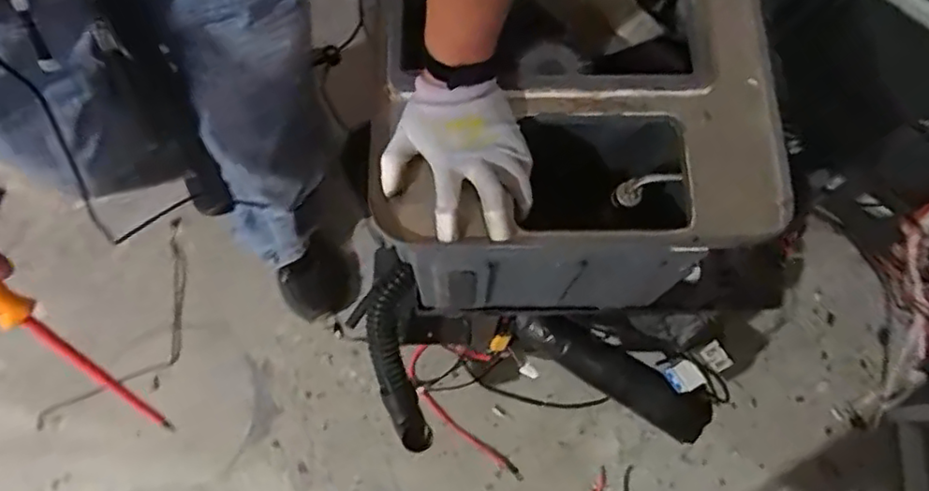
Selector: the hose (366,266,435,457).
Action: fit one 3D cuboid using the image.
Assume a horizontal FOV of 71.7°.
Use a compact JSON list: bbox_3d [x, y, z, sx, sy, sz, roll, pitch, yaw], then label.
[{"bbox_3d":[-0.094,0.164,0.910,0.070,0.042,0.251,-9,87,-2],"label":"hose"}]

